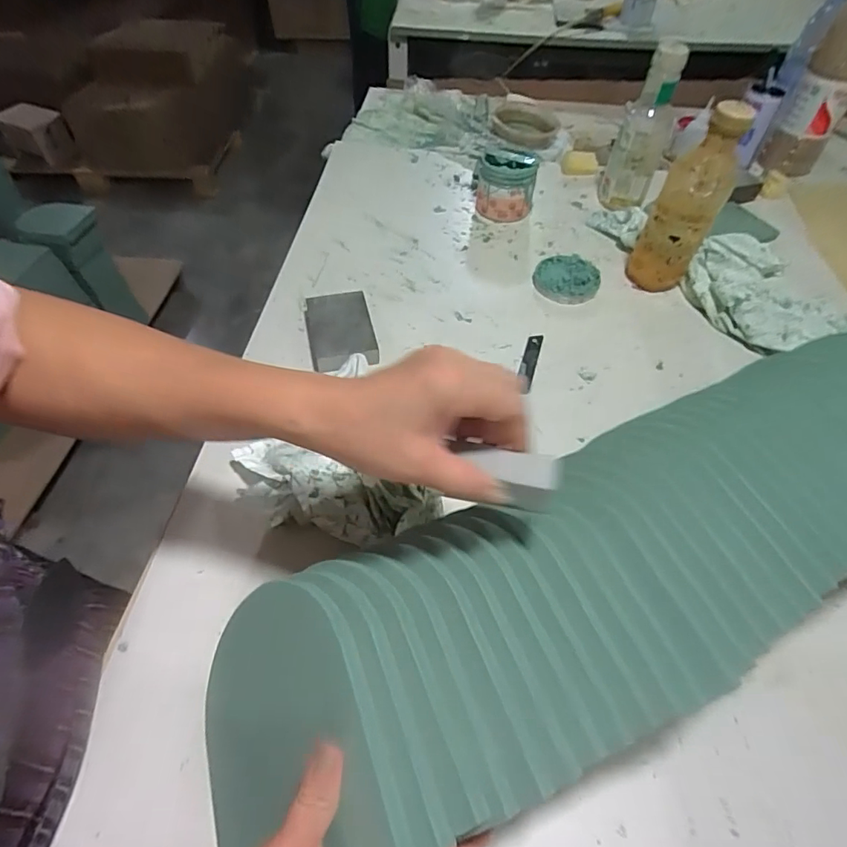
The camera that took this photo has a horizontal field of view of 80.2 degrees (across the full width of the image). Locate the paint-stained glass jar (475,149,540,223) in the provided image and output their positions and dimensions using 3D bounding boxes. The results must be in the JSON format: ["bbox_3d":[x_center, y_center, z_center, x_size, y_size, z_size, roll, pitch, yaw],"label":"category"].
[{"bbox_3d":[0.120,-0.352,0.738,0.086,0.080,0.079,9,53,4],"label":"paint-stained glass jar"}]

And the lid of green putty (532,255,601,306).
[{"bbox_3d":[0.187,-0.189,0.659,0.083,0.016,0.085,9,53,5],"label":"lid of green putty"}]

